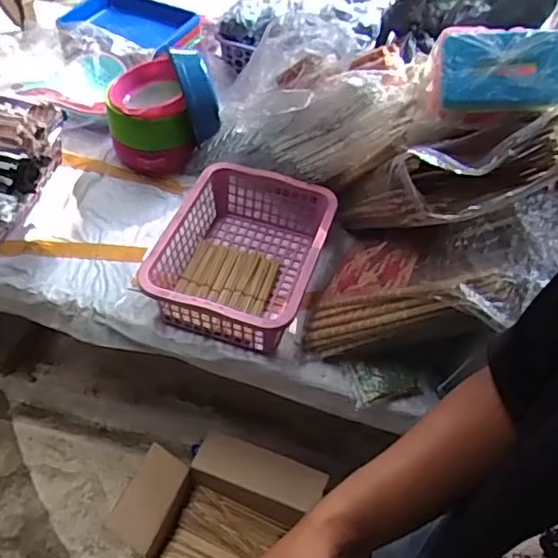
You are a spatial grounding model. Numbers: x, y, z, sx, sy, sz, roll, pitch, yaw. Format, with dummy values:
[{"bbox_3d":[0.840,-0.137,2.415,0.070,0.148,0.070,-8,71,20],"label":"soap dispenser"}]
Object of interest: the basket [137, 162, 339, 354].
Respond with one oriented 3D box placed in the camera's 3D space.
[{"bbox_3d":[-0.073,-0.049,1.198,0.302,0.132,0.385,14,53,8],"label":"basket"}]

